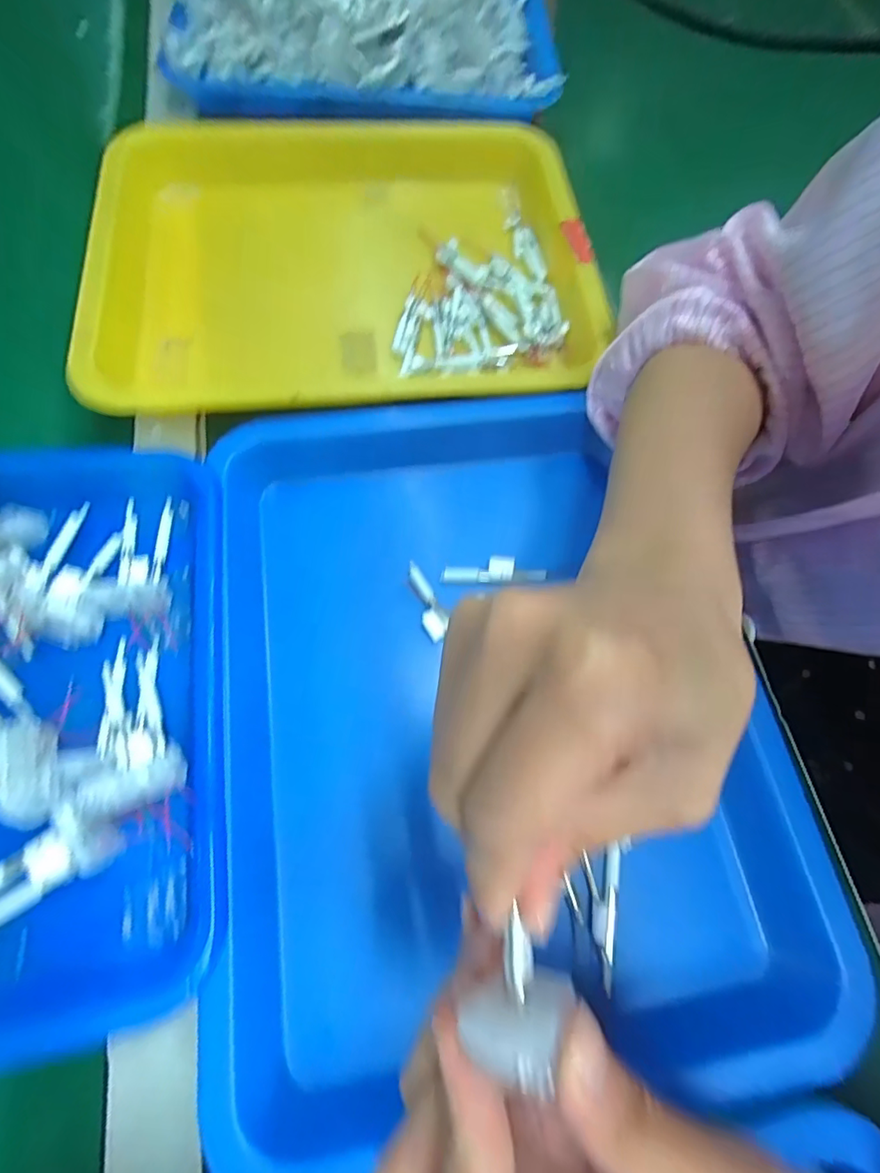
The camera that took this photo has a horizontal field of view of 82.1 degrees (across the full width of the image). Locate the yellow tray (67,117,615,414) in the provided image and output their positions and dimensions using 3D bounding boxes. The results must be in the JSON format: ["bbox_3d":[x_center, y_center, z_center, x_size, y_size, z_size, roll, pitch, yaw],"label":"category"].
[{"bbox_3d":[-0.059,-0.226,0.366,0.328,0.054,0.275,-3,69,-4],"label":"yellow tray"}]

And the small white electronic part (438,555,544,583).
[{"bbox_3d":[0.031,-0.010,0.289,0.059,0.007,0.014,-2,69,-4],"label":"small white electronic part"}]

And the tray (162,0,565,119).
[{"bbox_3d":[-0.060,-0.486,0.409,0.320,0.084,0.184,-3,69,-4],"label":"tray"}]

